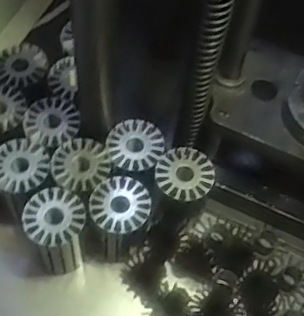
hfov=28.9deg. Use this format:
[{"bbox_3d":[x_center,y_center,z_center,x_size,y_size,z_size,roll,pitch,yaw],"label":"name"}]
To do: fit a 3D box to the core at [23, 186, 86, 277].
[{"bbox_3d":[-0.086,0.070,0.540,0.049,0.081,0.055,-23,66,-15],"label":"core"}]

